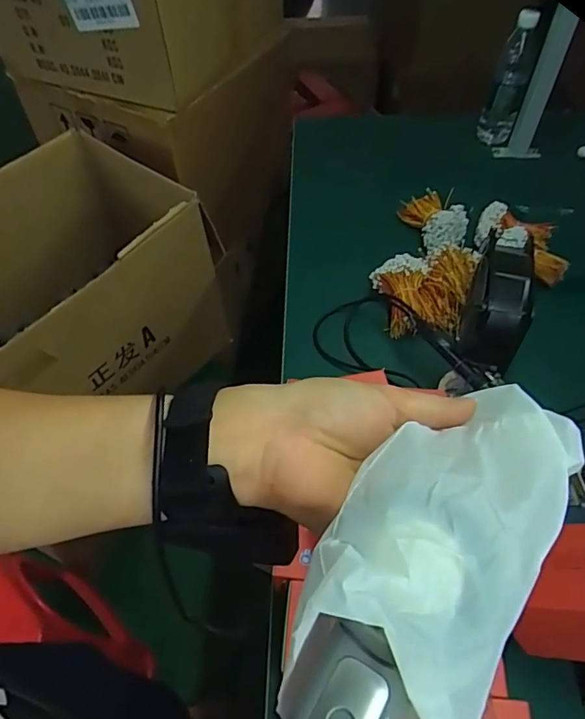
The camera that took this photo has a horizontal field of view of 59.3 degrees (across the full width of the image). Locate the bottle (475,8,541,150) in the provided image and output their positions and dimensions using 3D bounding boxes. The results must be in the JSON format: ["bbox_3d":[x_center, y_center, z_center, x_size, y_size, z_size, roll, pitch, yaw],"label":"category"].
[{"bbox_3d":[0.395,-0.508,0.943,0.067,0.217,0.073,19,34,16],"label":"bottle"}]

